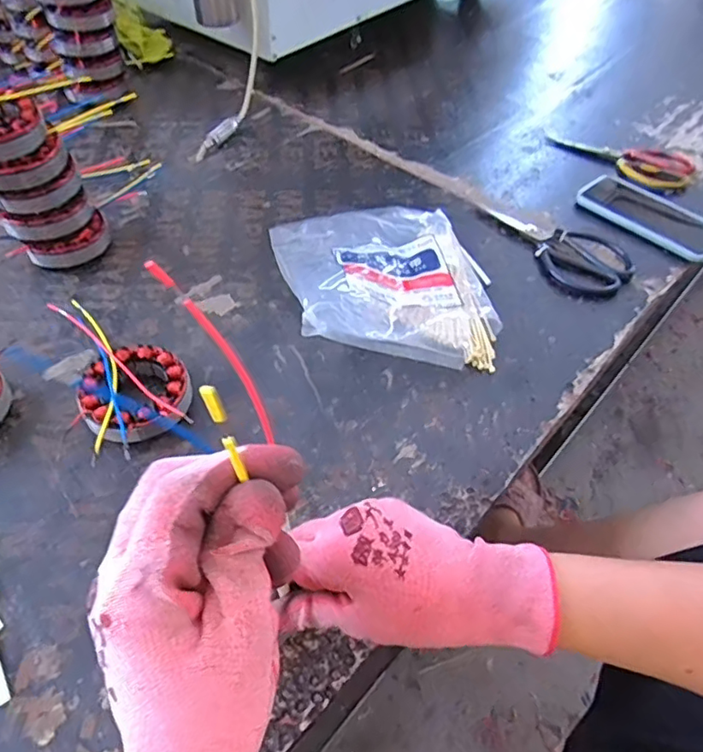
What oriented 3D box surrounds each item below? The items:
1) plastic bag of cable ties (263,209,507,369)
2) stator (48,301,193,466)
[{"bbox_3d":[0.037,-0.113,0.563,0.204,0.069,0.251,-7,52,-9],"label":"plastic bag of cable ties"},{"bbox_3d":[-0.191,-0.004,0.483,0.087,0.035,0.157,-17,54,-17],"label":"stator"}]

